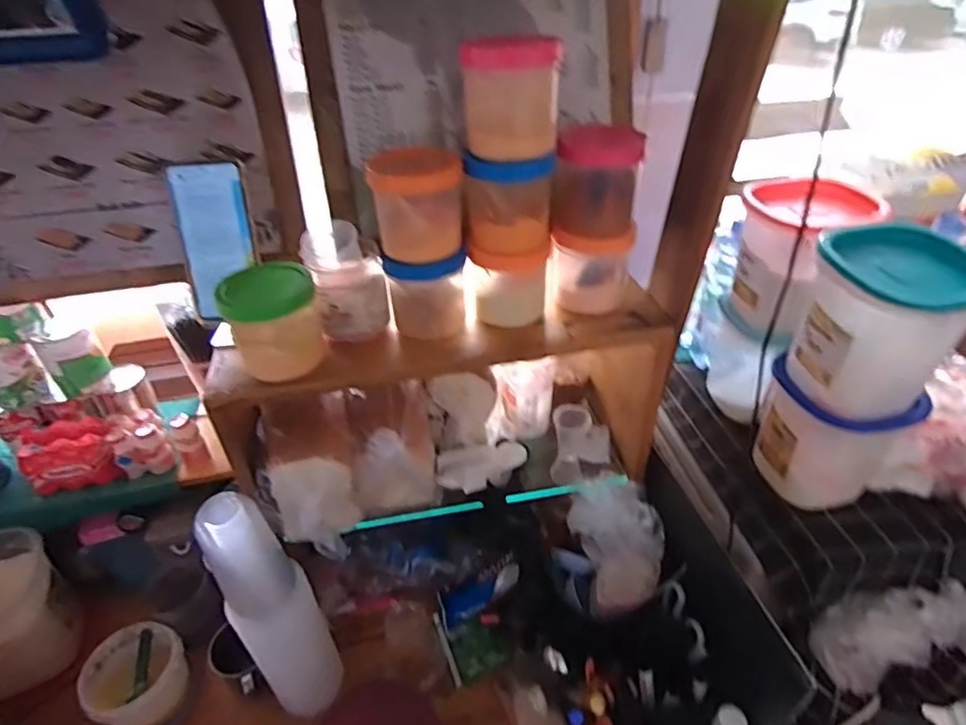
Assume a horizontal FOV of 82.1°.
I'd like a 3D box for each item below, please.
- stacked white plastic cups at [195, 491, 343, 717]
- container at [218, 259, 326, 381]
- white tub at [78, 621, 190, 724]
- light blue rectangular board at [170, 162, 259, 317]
[{"bbox_3d":[-0.248,0.304,0.678,0.082,0.376,0.088,-20,42,-21],"label":"stacked white plastic cups"},{"bbox_3d":[-0.204,-0.041,0.555,0.085,0.097,0.077,-16,41,-17],"label":"container"},{"bbox_3d":[-0.474,0.427,0.758,0.129,0.062,0.115,17,43,23],"label":"white tub"},{"bbox_3d":[-0.268,-0.121,0.564,0.066,0.153,0.012,-8,22,-15],"label":"light blue rectangular board"}]

